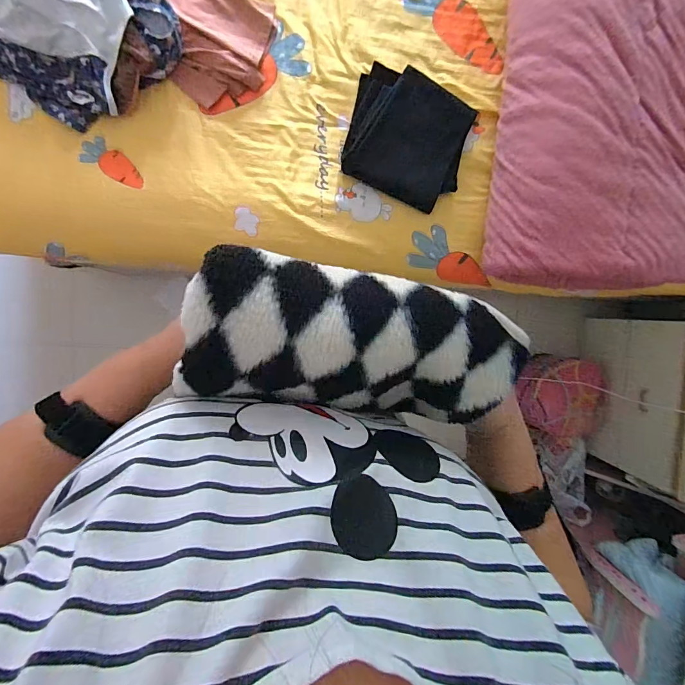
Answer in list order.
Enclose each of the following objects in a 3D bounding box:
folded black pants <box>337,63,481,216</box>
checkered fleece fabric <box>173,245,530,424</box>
[{"bbox_3d":[0.149,-0.472,0.896,0.282,0.070,0.250,25,93,-8],"label":"folded black pants"},{"bbox_3d":[0.009,0.003,0.300,0.235,0.080,0.109,11,95,-17],"label":"checkered fleece fabric"}]

